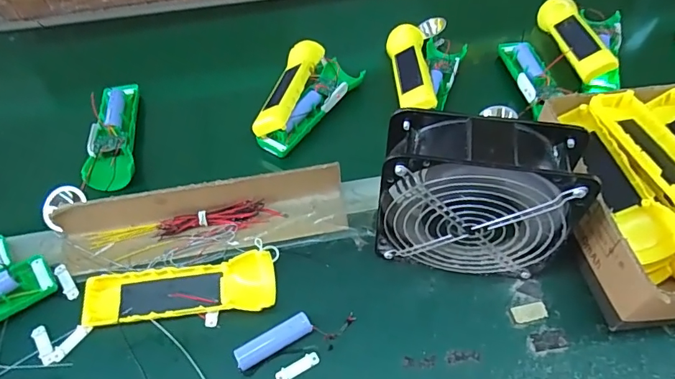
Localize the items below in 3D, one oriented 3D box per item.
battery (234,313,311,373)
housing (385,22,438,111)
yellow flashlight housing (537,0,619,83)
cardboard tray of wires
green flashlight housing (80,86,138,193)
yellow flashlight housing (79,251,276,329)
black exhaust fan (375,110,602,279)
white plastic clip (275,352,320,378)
[{"bbox_3d":[-0.053,0.125,0.385,0.065,0.018,0.018,-28,63,-15],"label":"battery"},{"bbox_3d":[0.093,-0.152,0.591,0.047,0.028,0.168,-21,44,20],"label":"housing"},{"bbox_3d":[0.319,-0.205,0.627,0.051,0.027,0.169,-27,44,27],"label":"yellow flashlight housing"},{"bbox_3d":[-0.129,0.030,0.443,0.277,0.042,0.065,-10,54,-6],"label":"cardboard tray of wires"},{"bbox_3d":[-0.262,-0.067,0.538,0.050,0.020,0.165,-12,53,-9],"label":"green flashlight housing"},{"bbox_3d":[-0.138,0.087,0.407,0.162,0.032,0.052,-3,59,-1],"label":"yellow flashlight housing"},{"bbox_3d":[0.111,0.009,0.388,0.147,0.147,0.066,7,54,7],"label":"black exhaust fan"},{"bbox_3d":[-0.033,0.146,0.379,0.038,0.004,0.011,-27,62,-14],"label":"white plastic clip"}]

